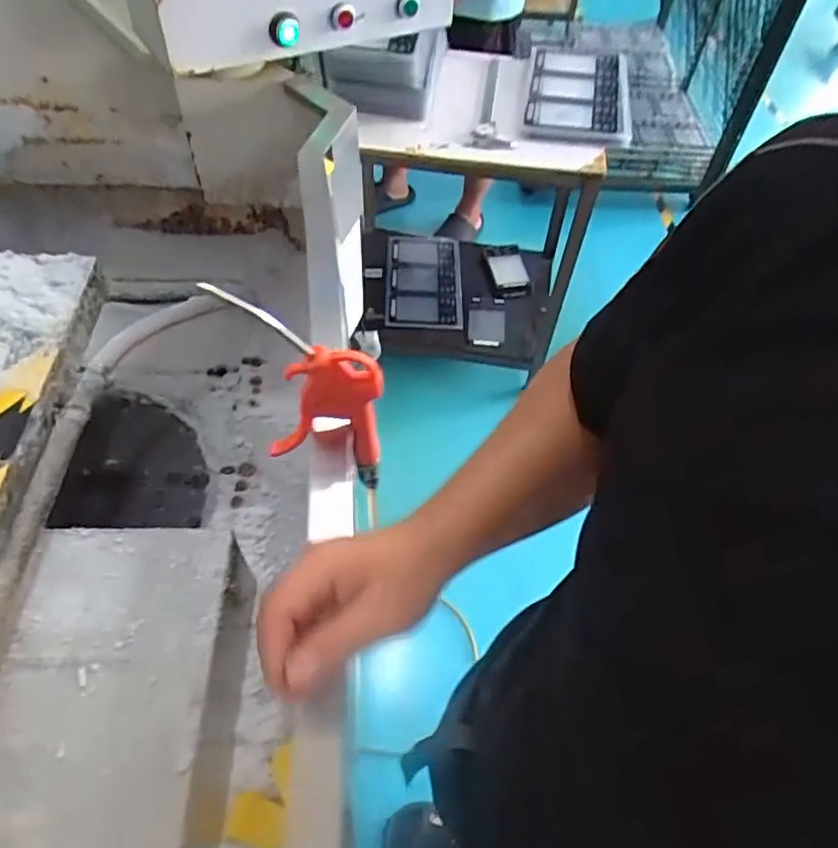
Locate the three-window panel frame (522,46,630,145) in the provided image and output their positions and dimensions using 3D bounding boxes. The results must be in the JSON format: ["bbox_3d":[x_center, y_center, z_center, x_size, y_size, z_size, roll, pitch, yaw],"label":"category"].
[{"bbox_3d":[0.354,-0.739,1.408,0.228,0.026,0.354,11,60,1],"label":"three-window panel frame"}]

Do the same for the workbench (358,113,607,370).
[{"bbox_3d":[0.128,-0.531,1.635,0.535,0.615,0.466,6,53,5],"label":"workbench"}]

